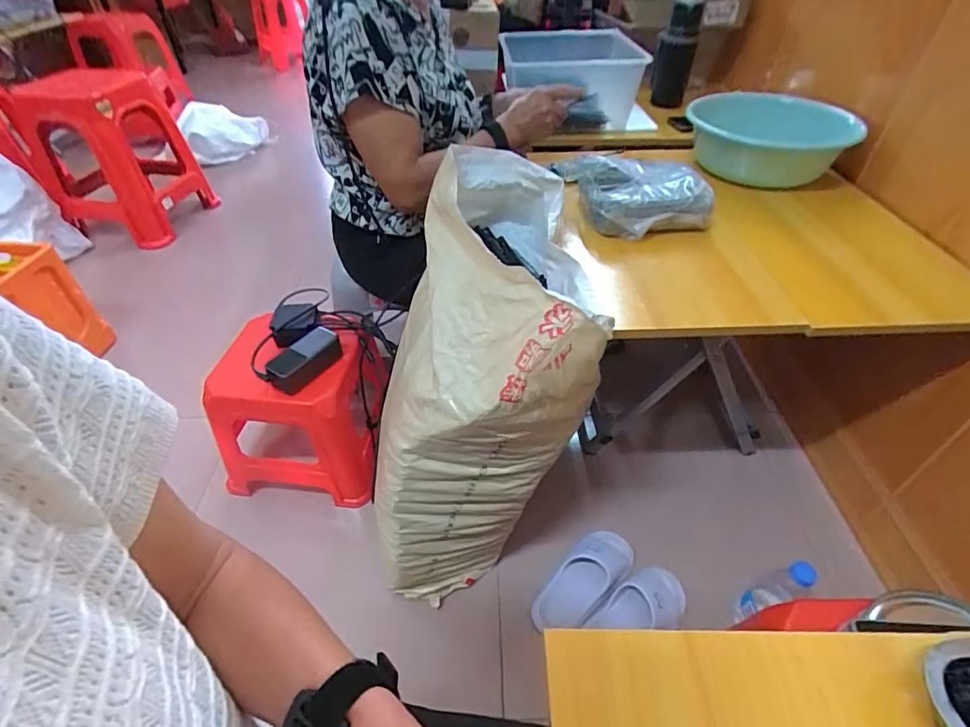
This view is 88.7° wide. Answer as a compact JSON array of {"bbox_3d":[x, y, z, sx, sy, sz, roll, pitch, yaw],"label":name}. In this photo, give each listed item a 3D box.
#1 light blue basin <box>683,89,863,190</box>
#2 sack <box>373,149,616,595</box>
[{"bbox_3d":[0.584,-0.487,1.065,0.258,0.111,0.301,1,43,1],"label":"light blue basin"},{"bbox_3d":[-0.021,0.023,0.803,0.301,0.562,0.423,-6,43,-5],"label":"sack"}]

